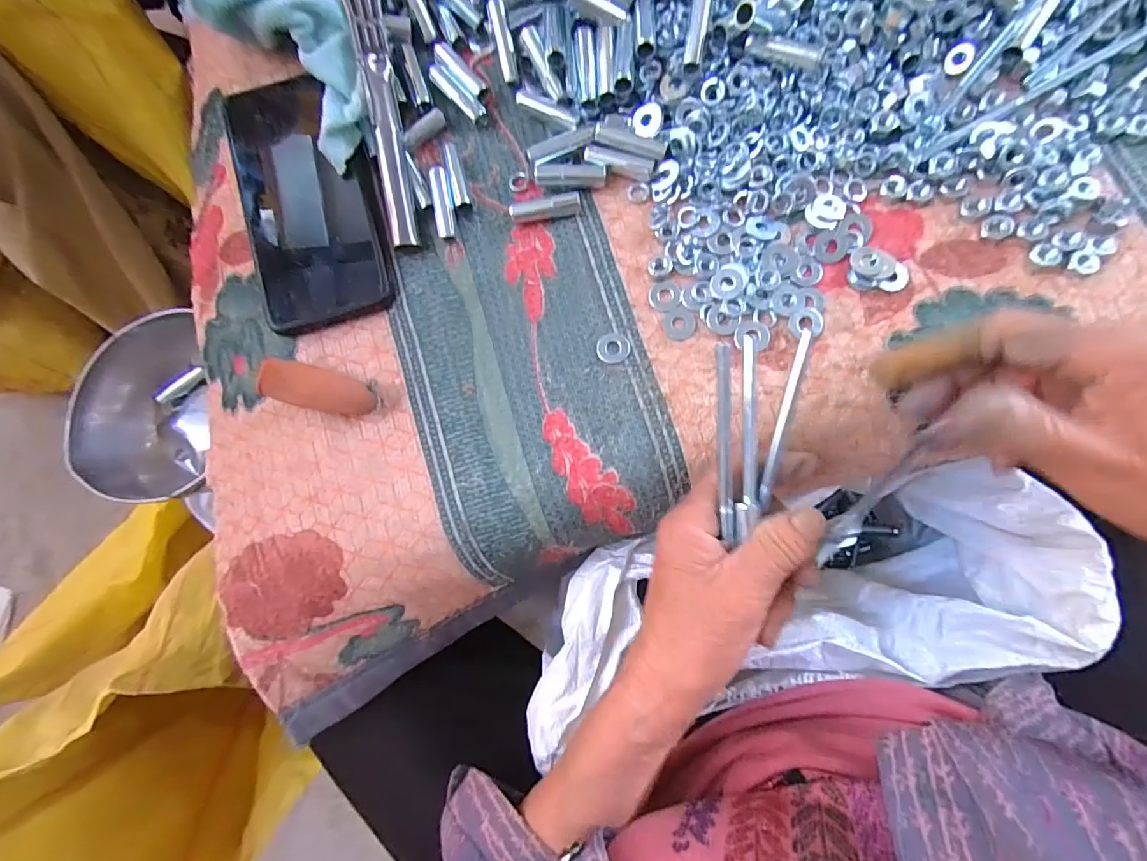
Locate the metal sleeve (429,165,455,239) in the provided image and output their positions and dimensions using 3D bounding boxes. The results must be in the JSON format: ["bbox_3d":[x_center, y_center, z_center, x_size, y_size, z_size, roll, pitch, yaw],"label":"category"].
[{"bbox_3d":[-0.079,-0.138,0.297,0.011,0.010,0.043,-6,83,6],"label":"metal sleeve"}]

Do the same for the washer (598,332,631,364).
[{"bbox_3d":[0.023,-0.048,0.284,0.018,0.004,0.018,-2,84,6],"label":"washer"}]

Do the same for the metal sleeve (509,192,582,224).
[{"bbox_3d":[-0.016,-0.133,0.296,0.042,0.011,0.011,-12,83,5],"label":"metal sleeve"}]

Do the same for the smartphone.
[{"bbox_3d":[-0.159,-0.135,0.292,0.076,0.016,0.141,-12,86,6],"label":"smartphone"}]

